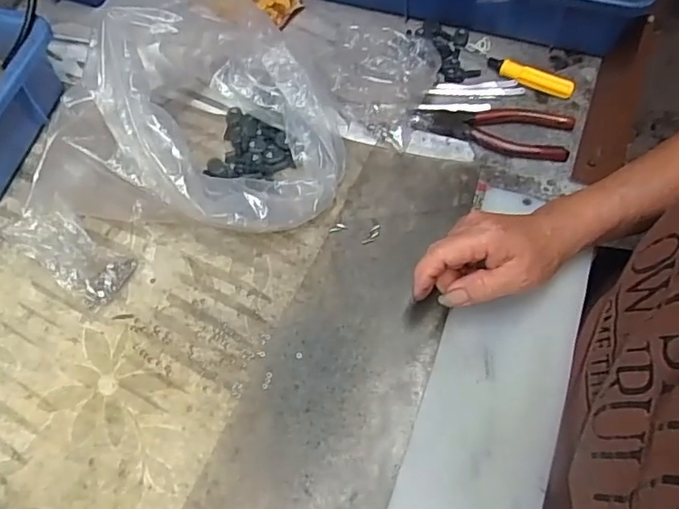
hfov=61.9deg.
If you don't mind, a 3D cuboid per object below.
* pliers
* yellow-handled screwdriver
[{"bbox_3d":[0.138,-0.118,0.515,0.138,0.018,0.049,16,65,12],"label":"pliers"},{"bbox_3d":[0.180,-0.169,0.535,0.083,0.013,0.015,29,68,17],"label":"yellow-handled screwdriver"}]

